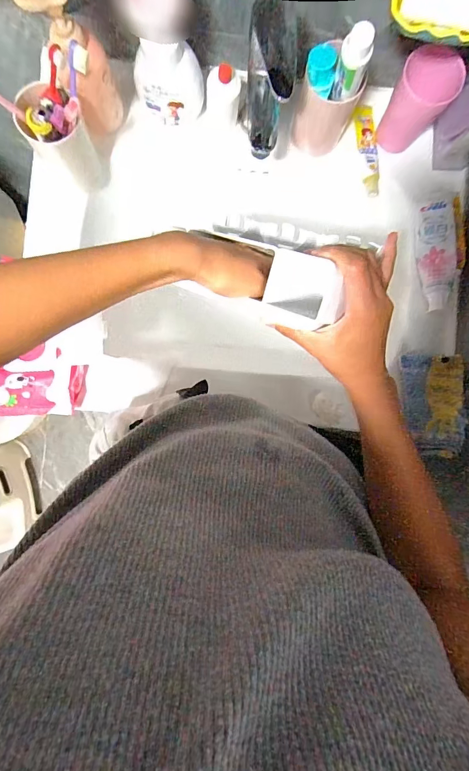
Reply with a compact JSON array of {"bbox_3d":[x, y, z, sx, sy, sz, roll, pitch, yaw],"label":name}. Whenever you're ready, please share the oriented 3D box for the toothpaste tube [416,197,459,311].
[{"bbox_3d":[0.282,-0.182,0.533,0.049,0.032,0.153,-4,88,-3],"label":"toothpaste tube"}]

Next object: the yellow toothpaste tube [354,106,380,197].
[{"bbox_3d":[0.188,-0.331,0.547,0.029,0.025,0.121,-11,88,-3],"label":"yellow toothpaste tube"}]

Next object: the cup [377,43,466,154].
[{"bbox_3d":[0.222,-0.347,0.488,0.065,0.118,0.065,0,88,-3],"label":"cup"}]

